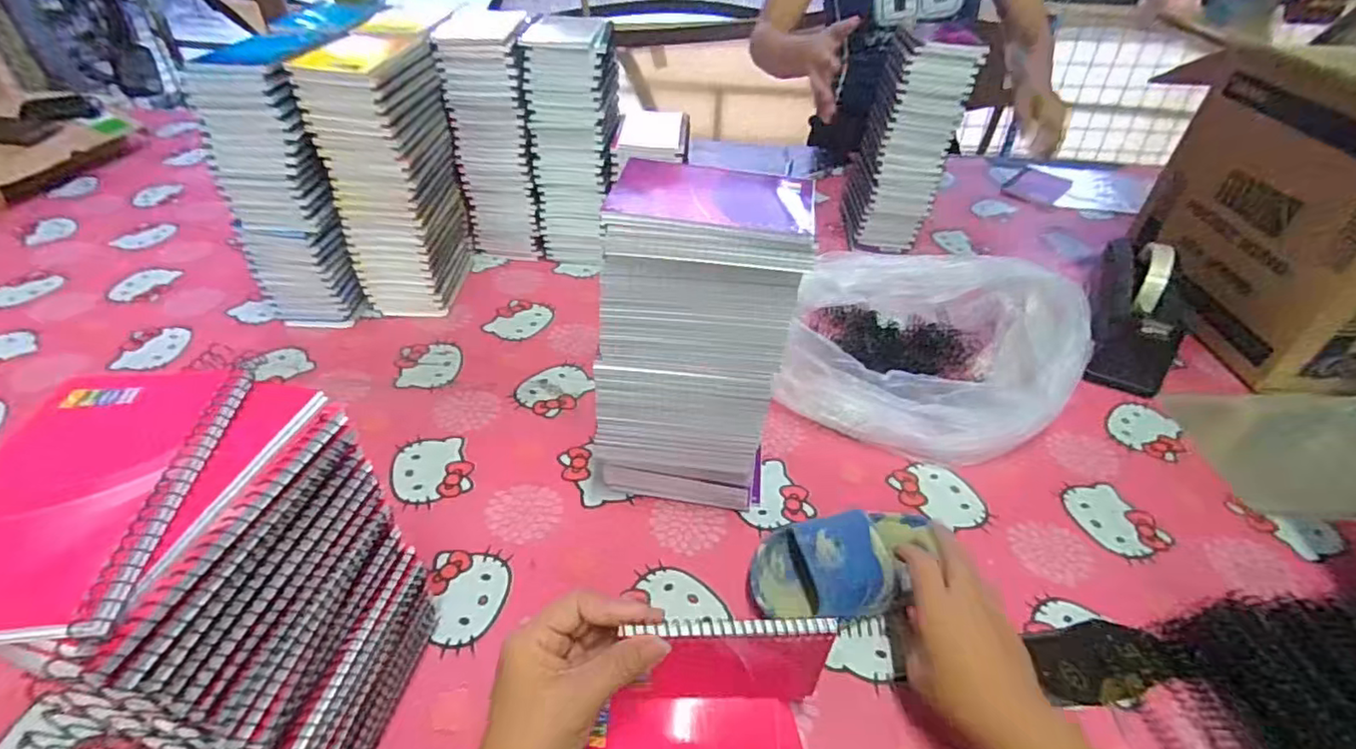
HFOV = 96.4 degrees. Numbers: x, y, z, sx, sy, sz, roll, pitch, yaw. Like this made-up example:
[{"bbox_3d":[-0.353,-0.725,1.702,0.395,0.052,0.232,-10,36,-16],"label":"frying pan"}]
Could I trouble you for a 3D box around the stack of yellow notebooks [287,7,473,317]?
[{"bbox_3d":[-0.321,-0.225,0.722,0.096,0.284,0.154,9,41,8],"label":"stack of yellow notebooks"}]

